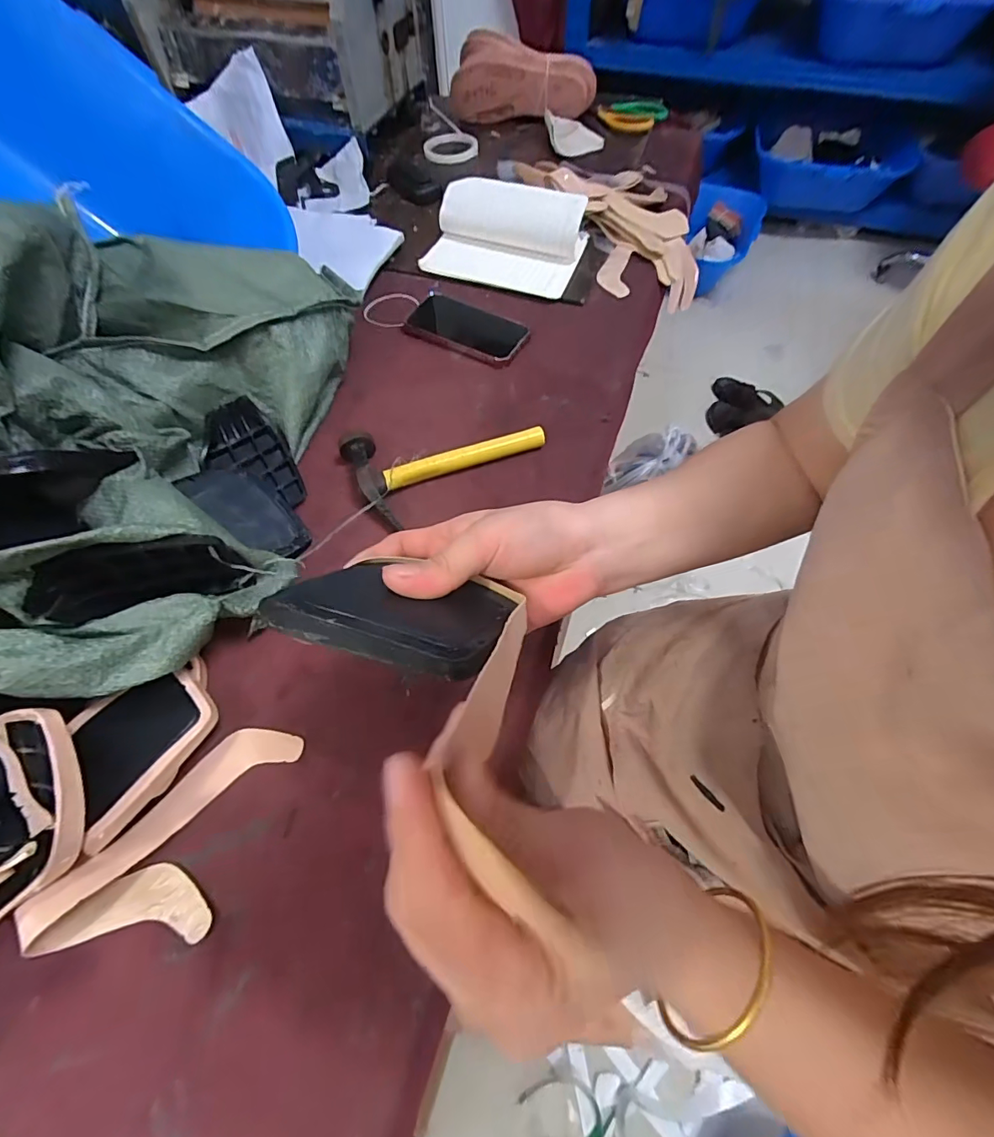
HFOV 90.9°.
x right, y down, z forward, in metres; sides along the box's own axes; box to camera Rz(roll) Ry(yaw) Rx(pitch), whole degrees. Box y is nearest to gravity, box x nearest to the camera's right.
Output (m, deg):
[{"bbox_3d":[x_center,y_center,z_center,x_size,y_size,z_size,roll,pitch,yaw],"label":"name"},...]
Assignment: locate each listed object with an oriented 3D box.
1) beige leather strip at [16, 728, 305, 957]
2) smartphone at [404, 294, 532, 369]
[{"bbox_3d":[-0.211,0.185,0.333,0.088,0.030,0.174,33,66,16],"label":"beige leather strip"},{"bbox_3d":[-0.038,-0.298,0.606,0.154,0.011,0.072,27,64,14],"label":"smartphone"}]

